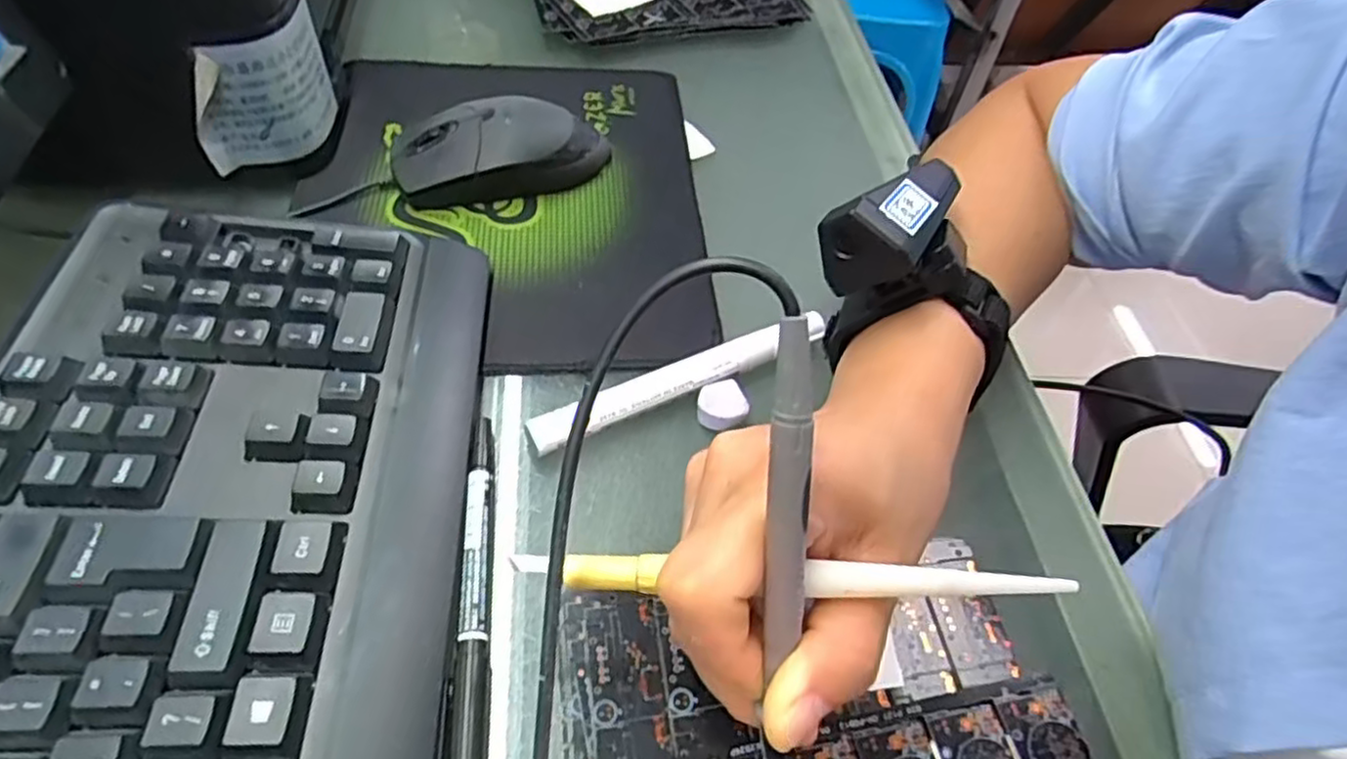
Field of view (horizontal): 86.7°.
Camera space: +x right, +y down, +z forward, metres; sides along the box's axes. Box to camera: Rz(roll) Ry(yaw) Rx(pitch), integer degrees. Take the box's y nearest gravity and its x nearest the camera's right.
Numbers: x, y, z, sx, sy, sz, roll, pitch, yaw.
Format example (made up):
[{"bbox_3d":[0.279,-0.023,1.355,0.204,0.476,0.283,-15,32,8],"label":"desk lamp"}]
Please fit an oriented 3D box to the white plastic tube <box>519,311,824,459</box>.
[{"bbox_3d":[0.005,0.000,0.307,0.138,0.016,0.017,-20,57,-21],"label":"white plastic tube"}]

